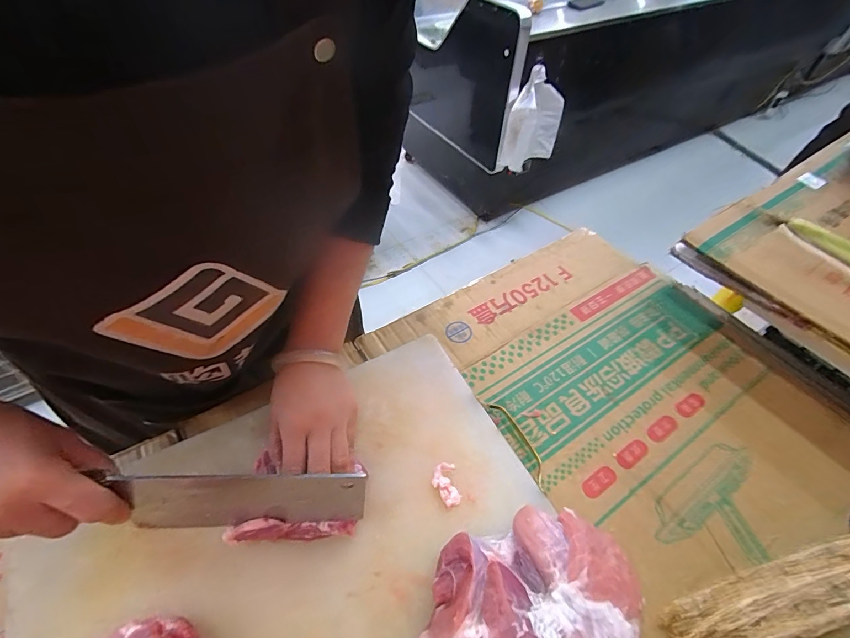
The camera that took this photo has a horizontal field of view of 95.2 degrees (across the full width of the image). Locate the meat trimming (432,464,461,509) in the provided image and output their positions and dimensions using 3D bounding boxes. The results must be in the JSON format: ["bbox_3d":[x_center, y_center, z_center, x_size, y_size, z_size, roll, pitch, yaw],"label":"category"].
[{"bbox_3d":[0.020,0.162,0.380,0.024,0.011,0.041,-7,53,-8],"label":"meat trimming"}]

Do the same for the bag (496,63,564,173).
[{"bbox_3d":[0.425,-0.752,1.513,0.147,0.290,0.263,26,55,18],"label":"bag"}]

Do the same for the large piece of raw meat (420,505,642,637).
[{"bbox_3d":[0.084,0.228,0.305,0.150,0.071,0.143,1,52,-2],"label":"large piece of raw meat"}]

